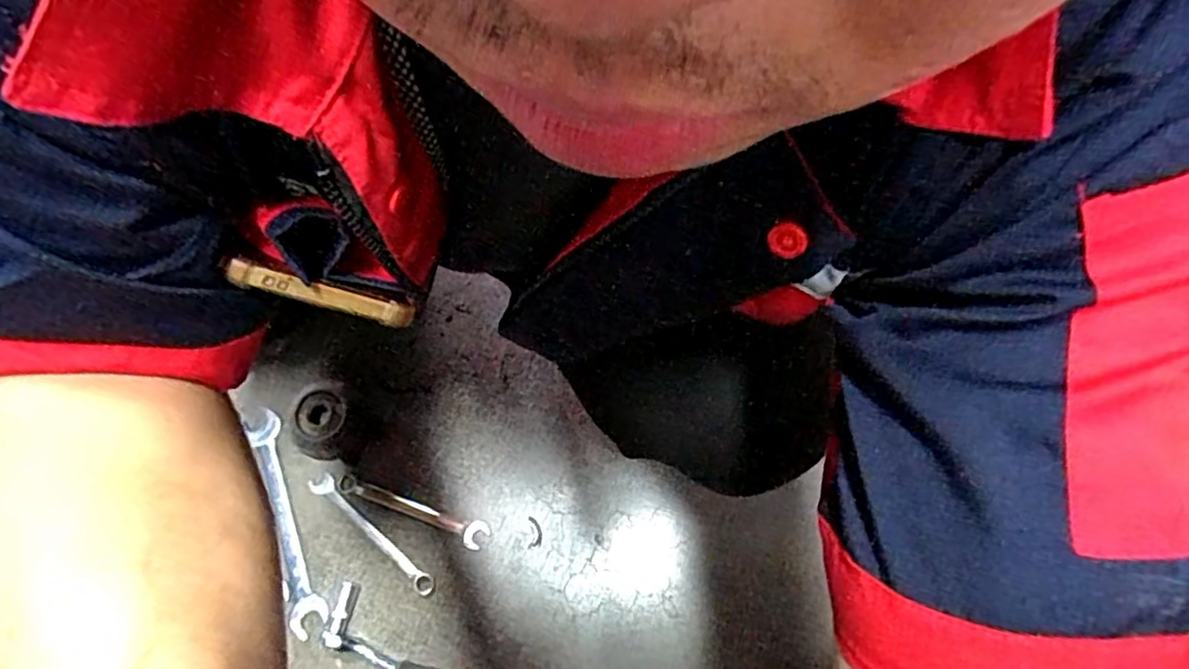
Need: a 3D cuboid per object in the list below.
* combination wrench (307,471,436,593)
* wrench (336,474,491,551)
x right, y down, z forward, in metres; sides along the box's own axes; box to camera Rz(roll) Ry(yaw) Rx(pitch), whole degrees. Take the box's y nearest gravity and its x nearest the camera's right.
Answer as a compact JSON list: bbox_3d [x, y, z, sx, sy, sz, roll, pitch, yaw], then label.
[{"bbox_3d":[-0.239,0.213,0.742,0.176,0.016,0.025,39,76,14],"label":"combination wrench"},{"bbox_3d":[-0.200,0.190,0.751,0.172,0.011,0.029,19,74,8],"label":"wrench"}]

